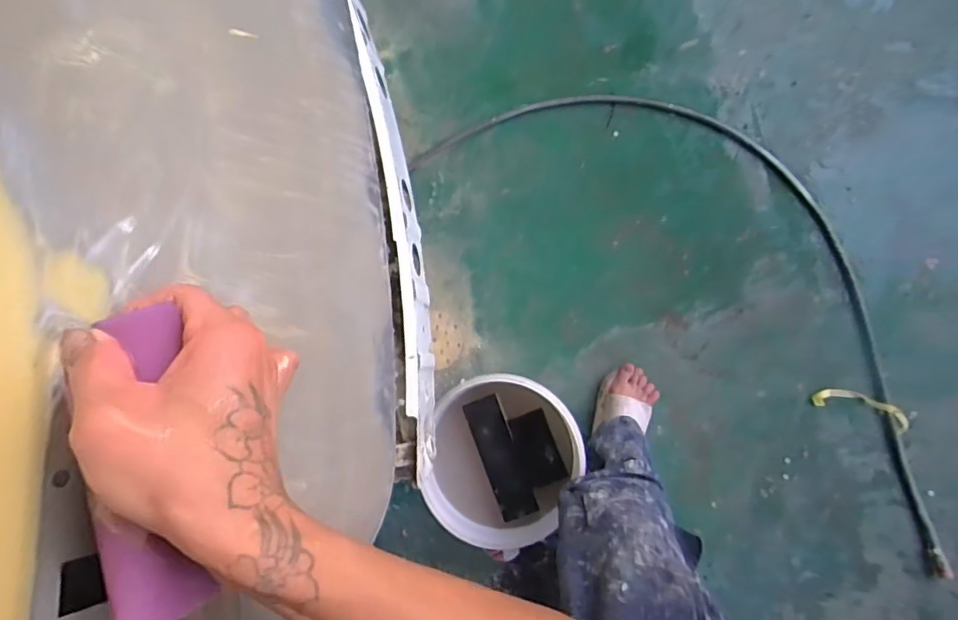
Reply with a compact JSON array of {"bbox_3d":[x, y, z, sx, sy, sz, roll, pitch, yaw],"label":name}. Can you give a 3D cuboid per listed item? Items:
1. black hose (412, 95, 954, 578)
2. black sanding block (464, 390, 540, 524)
[{"bbox_3d":[0.563,-0.109,1.245,1.458,0.052,0.521,40,91,12],"label":"black hose"},{"bbox_3d":[0.042,0.273,1.029,0.068,0.018,0.220,-22,83,5],"label":"black sanding block"}]

